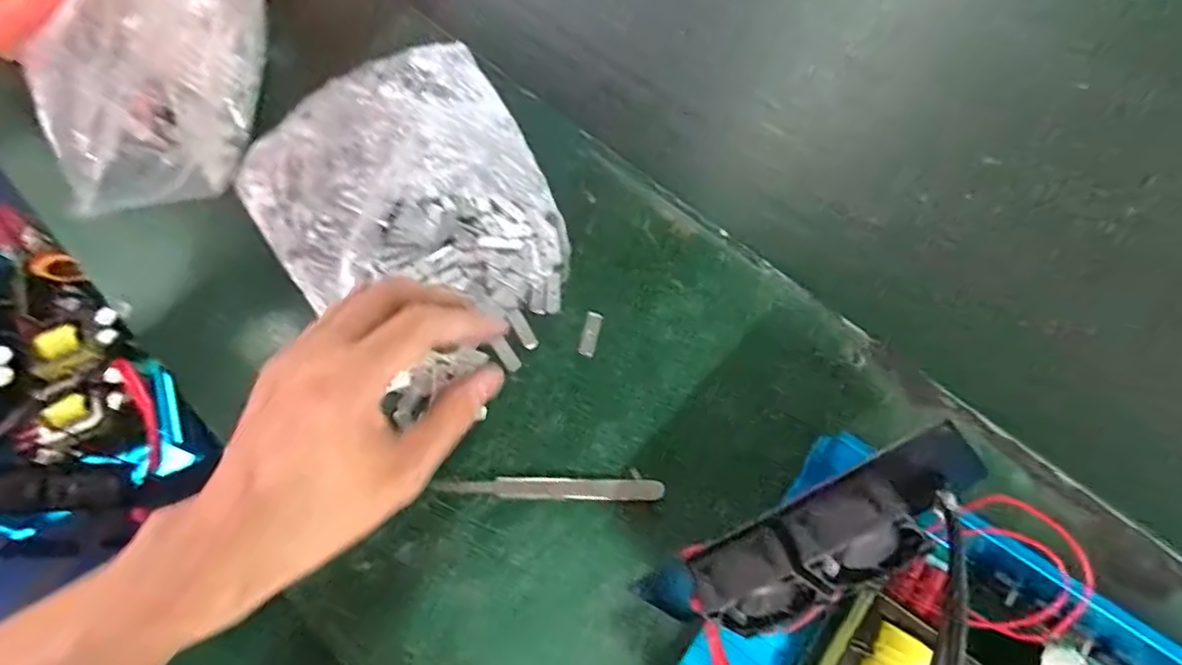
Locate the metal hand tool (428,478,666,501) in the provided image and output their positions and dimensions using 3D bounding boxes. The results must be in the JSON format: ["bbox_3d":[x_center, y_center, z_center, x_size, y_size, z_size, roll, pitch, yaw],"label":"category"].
[{"bbox_3d":[-0.022,0.081,0.307,0.117,0.007,0.011,-1,67,3],"label":"metal hand tool"}]

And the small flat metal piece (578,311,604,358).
[{"bbox_3d":[0.000,0.000,0.335,0.010,0.004,0.026,13,69,8],"label":"small flat metal piece"}]

